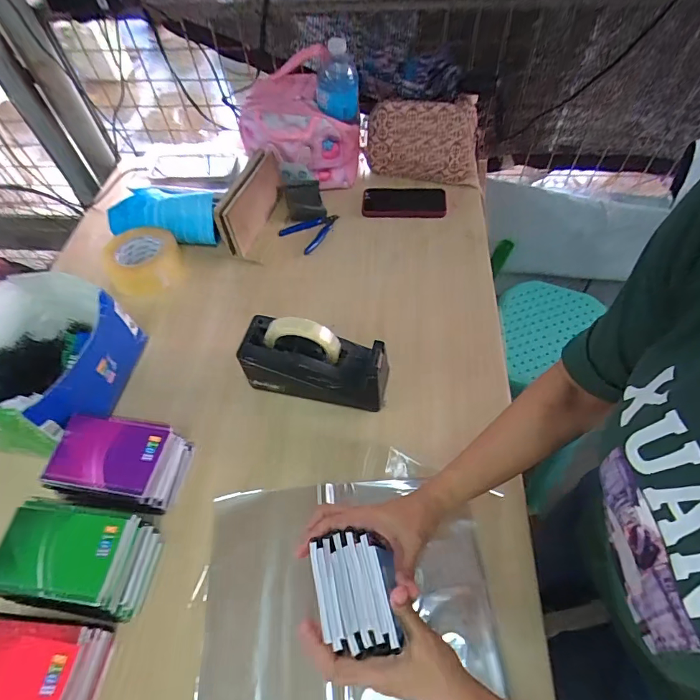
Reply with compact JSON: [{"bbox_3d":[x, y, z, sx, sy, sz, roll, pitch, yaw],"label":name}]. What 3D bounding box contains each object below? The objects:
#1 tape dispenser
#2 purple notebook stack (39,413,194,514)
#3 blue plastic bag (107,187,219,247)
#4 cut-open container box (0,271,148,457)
[{"bbox_3d":[-0.050,0.018,0.621,0.206,0.141,0.071,10,57,11],"label":"tape dispenser"},{"bbox_3d":[-0.298,0.151,0.558,0.140,0.105,0.105,4,56,7],"label":"purple notebook stack"},{"bbox_3d":[-0.369,-0.270,0.854,0.220,0.074,0.099,6,57,8],"label":"blue plastic bag"},{"bbox_3d":[-0.452,0.016,0.627,0.223,0.126,0.247,0,56,4],"label":"cut-open container box"}]

